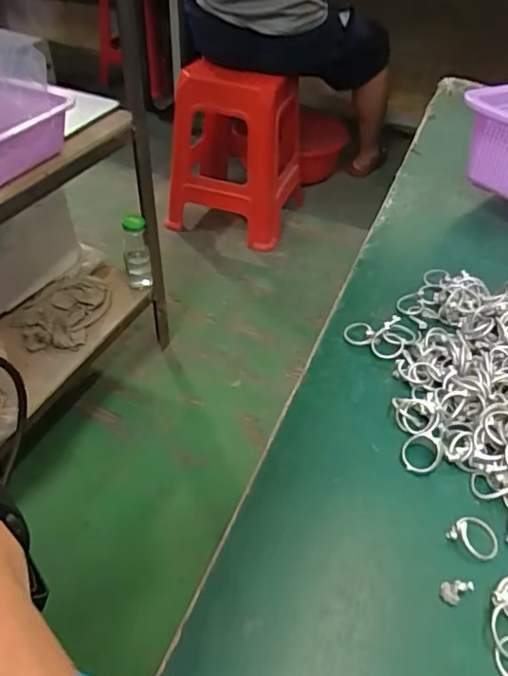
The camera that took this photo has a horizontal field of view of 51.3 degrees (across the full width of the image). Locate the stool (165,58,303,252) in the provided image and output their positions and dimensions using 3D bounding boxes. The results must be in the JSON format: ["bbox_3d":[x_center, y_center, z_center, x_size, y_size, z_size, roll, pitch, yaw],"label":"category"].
[{"bbox_3d":[-0.044,-0.619,1.641,0.384,0.471,0.384,11,44,9],"label":"stool"}]

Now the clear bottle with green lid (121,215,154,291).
[{"bbox_3d":[-0.252,-0.176,1.143,0.056,0.177,0.047,-8,44,-11],"label":"clear bottle with green lid"}]

